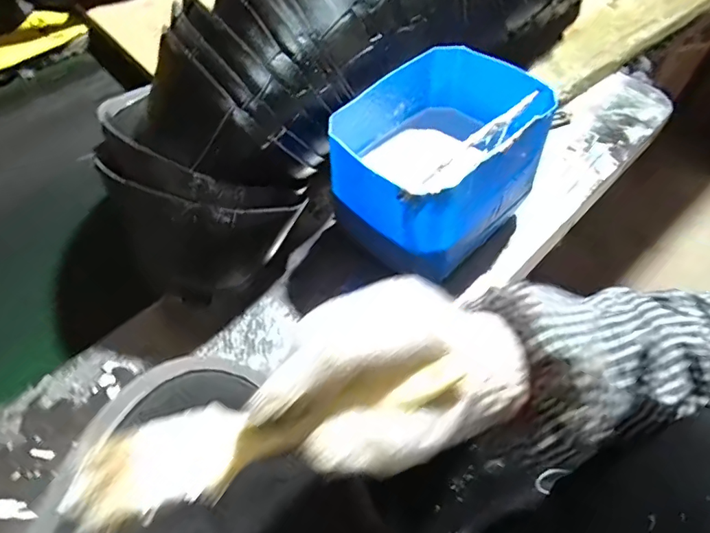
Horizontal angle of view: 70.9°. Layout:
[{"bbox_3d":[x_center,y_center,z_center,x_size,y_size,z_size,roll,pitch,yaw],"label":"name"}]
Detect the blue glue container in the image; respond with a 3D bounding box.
[{"bbox_3d":[0.075,-0.098,0.473,0.194,0.121,0.152,-38,63,-25],"label":"blue glue container"}]

